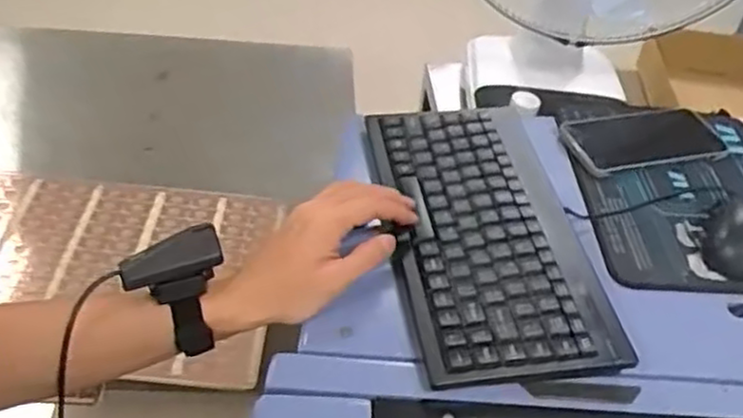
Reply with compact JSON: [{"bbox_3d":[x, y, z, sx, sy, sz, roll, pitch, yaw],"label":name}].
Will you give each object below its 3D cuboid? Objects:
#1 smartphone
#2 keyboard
[{"bbox_3d":[0.269,-0.071,0.722,0.159,0.016,0.076,-8,46,-15],"label":"smartphone"},{"bbox_3d":[0.090,0.012,0.593,0.144,0.024,0.281,-3,46,-10],"label":"keyboard"}]

